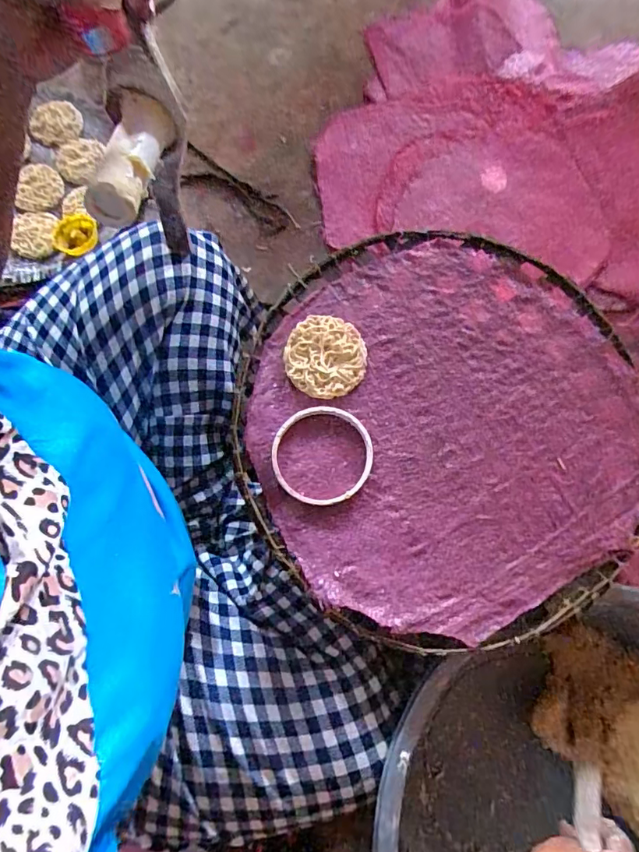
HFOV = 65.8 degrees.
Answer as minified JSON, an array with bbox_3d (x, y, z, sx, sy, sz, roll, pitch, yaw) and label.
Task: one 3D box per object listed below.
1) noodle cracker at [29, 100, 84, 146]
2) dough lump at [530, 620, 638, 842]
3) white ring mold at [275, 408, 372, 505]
[{"bbox_3d":[-0.409,-0.467,0.765,0.068,0.024,0.066,0,74,-4],"label":"noodle cracker"},{"bbox_3d":[0.332,0.333,0.535,0.137,0.068,0.203,-42,81,-13],"label":"dough lump"},{"bbox_3d":[0.003,0.025,0.438,0.089,0.010,0.087,1,74,-3],"label":"white ring mold"}]

